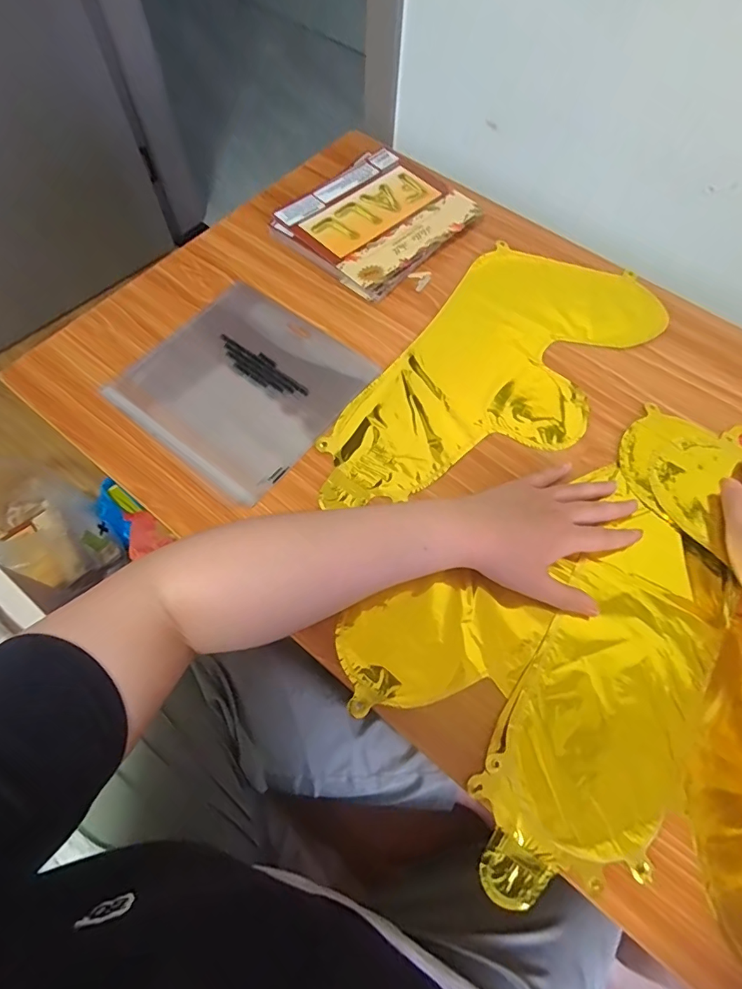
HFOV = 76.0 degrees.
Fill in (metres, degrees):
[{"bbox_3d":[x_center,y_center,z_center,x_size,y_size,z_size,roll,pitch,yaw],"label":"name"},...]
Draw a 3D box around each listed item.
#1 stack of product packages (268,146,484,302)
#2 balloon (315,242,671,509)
[{"bbox_3d":[0.008,-0.324,0.562,0.160,0.024,0.192,39,70,15],"label":"stack of product packages"},{"bbox_3d":[0.123,-0.115,0.476,0.193,0.019,0.386,36,69,14],"label":"balloon"}]

